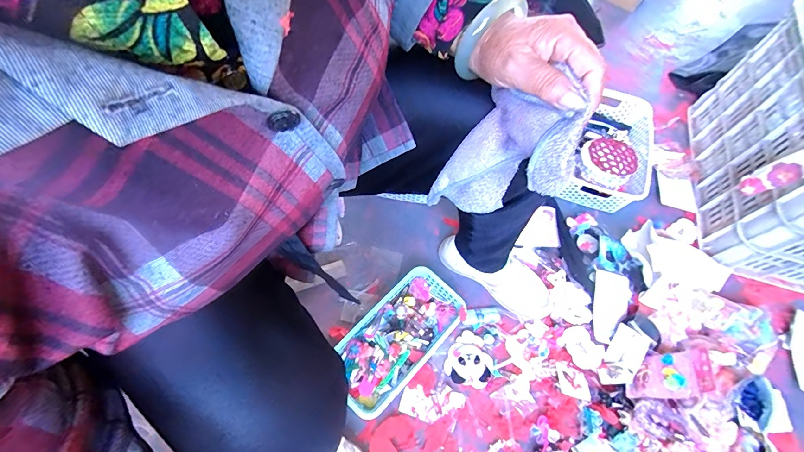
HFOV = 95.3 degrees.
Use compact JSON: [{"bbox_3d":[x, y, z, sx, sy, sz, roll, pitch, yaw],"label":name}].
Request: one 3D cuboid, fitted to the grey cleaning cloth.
[{"bbox_3d":[0.089,-0.057,0.337,0.082,0.174,0.048,39,66,-9],"label":"grey cleaning cloth"}]

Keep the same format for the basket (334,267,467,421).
[{"bbox_3d":[-0.009,0.201,0.666,0.133,0.047,0.261,41,68,15],"label":"basket"}]

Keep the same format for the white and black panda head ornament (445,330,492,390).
[{"bbox_3d":[0.125,0.245,0.670,0.082,0.016,0.090,1,64,-3],"label":"white and black panda head ornament"}]

